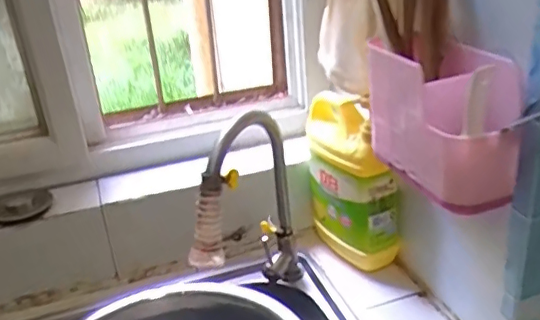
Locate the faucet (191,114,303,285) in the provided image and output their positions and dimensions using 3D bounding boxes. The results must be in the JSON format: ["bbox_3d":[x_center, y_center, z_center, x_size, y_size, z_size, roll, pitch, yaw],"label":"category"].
[{"bbox_3d":[-0.029,0.075,0.687,0.038,0.259,0.175,10,31,27],"label":"faucet"}]

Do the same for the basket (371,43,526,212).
[{"bbox_3d":[0.167,-0.043,0.555,0.076,0.135,0.166,-15,29,-18],"label":"basket"}]

